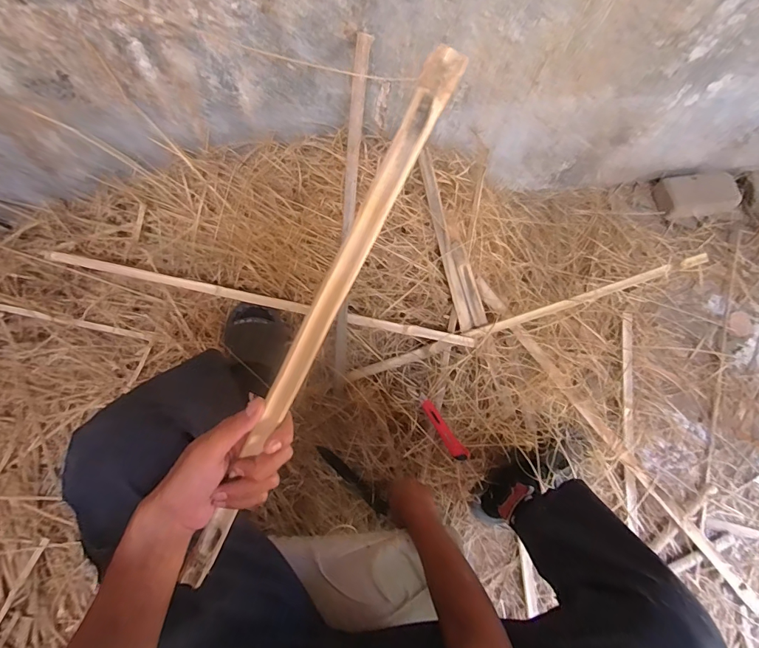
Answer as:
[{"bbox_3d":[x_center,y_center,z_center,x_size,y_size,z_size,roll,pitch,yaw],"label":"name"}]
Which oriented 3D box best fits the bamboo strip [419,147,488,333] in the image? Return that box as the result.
[{"bbox_3d":[0.153,-0.176,0.891,0.059,0.029,0.386,-19,96,-9],"label":"bamboo strip"}]

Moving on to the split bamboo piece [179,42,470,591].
[{"bbox_3d":[-0.065,0.025,0.354,0.022,0.013,0.513,29,102,7],"label":"split bamboo piece"}]

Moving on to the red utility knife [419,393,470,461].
[{"bbox_3d":[0.132,0.220,0.871,0.028,0.015,0.157,-34,76,-13],"label":"red utility knife"}]

